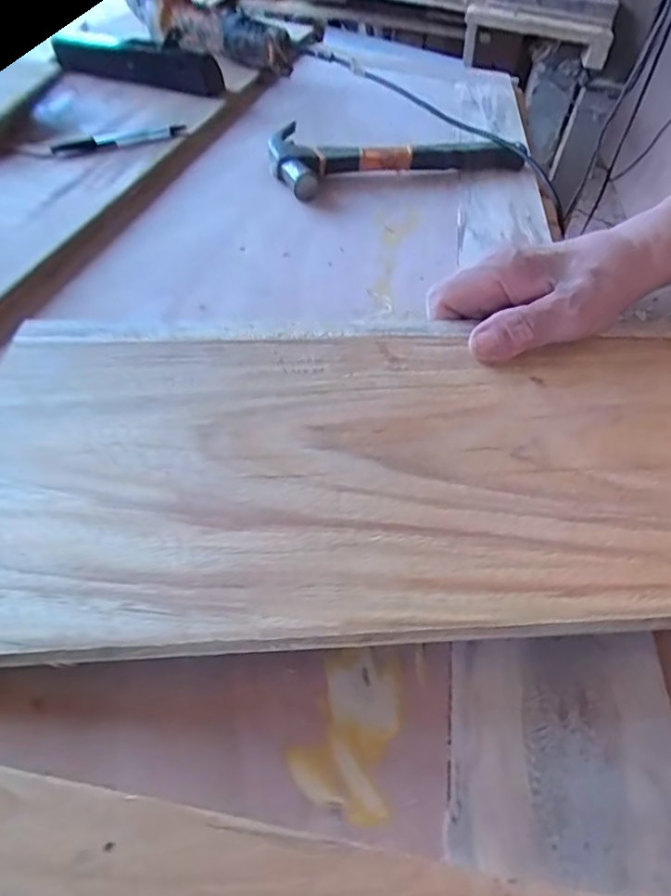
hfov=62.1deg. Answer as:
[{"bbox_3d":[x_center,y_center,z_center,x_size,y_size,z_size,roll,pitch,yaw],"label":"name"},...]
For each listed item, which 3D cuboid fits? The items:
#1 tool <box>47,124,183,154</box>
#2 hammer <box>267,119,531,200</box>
[{"bbox_3d":[-0.215,-0.315,0.566,0.017,0.014,0.150,36,54,26],"label":"tool"},{"bbox_3d":[0.064,-0.341,0.636,0.319,0.031,0.126,-20,51,-26],"label":"hammer"}]

